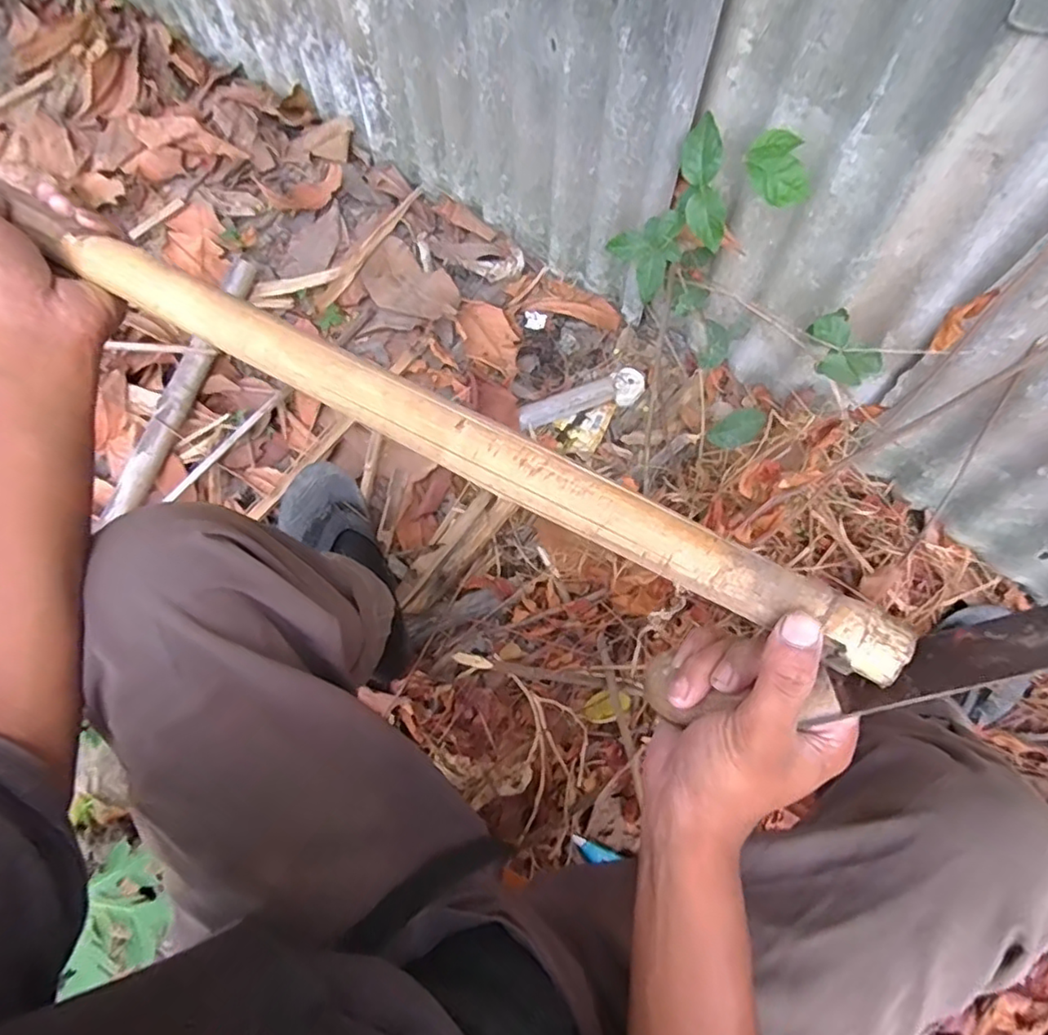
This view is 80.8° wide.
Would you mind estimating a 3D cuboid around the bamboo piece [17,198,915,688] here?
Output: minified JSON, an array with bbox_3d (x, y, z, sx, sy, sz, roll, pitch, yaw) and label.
[{"bbox_3d":[-0.057,-0.052,0.314,0.491,0.018,0.027,27,72,13],"label":"bamboo piece"}]

